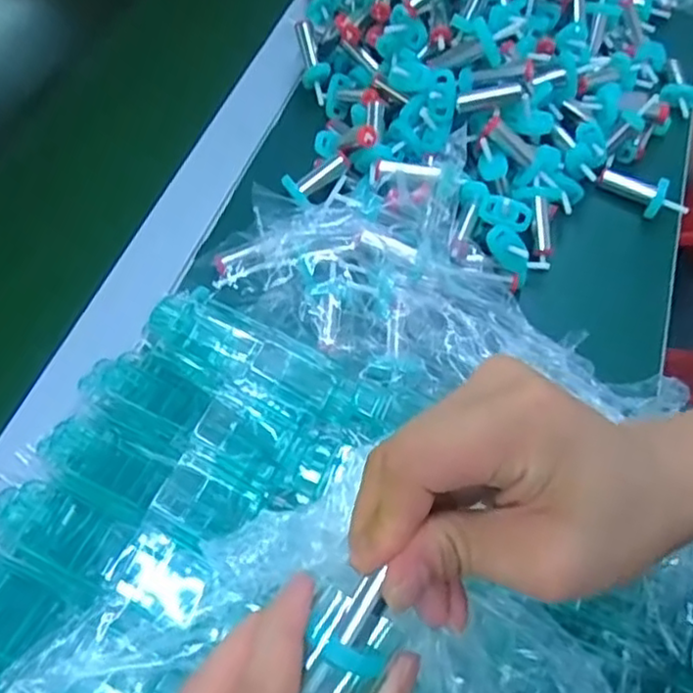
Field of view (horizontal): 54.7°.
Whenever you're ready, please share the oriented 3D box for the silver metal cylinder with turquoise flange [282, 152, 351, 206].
[{"bbox_3d":[-0.017,-0.114,0.447,0.048,0.013,0.021,-31,62,-1],"label":"silver metal cylinder with turquoise flange"}]

